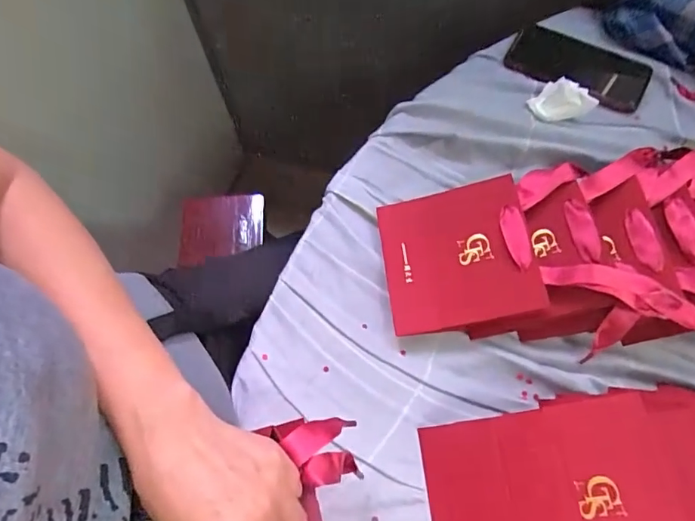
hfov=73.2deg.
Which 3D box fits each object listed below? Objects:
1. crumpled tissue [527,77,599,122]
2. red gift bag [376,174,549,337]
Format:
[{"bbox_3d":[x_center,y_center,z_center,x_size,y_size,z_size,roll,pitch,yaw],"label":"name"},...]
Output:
[{"bbox_3d":[0.242,-0.181,0.532,0.062,0.030,0.047,41,74,17],"label":"crumpled tissue"},{"bbox_3d":[0.104,-0.006,0.452,0.136,0.011,0.136,-13,71,16],"label":"red gift bag"}]

